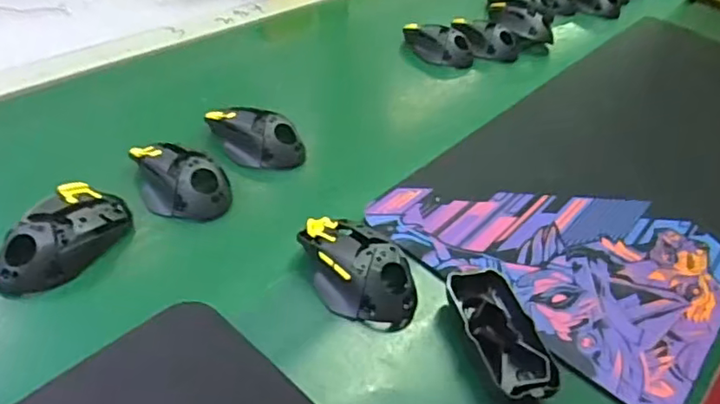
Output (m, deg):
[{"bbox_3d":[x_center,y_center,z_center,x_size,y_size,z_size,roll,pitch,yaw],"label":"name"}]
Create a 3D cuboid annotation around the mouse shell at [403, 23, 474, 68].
[{"bbox_3d":[0.116,-0.228,0.854,0.057,0.042,0.112,-24,52,-32],"label":"mouse shell"}]

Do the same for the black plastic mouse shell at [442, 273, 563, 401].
[{"bbox_3d":[0.104,0.100,0.453,0.054,0.026,0.116,-7,39,-20],"label":"black plastic mouse shell"}]

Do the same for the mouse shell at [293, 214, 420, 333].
[{"bbox_3d":[-0.001,0.051,0.481,0.071,0.033,0.103,-18,46,-27],"label":"mouse shell"}]

